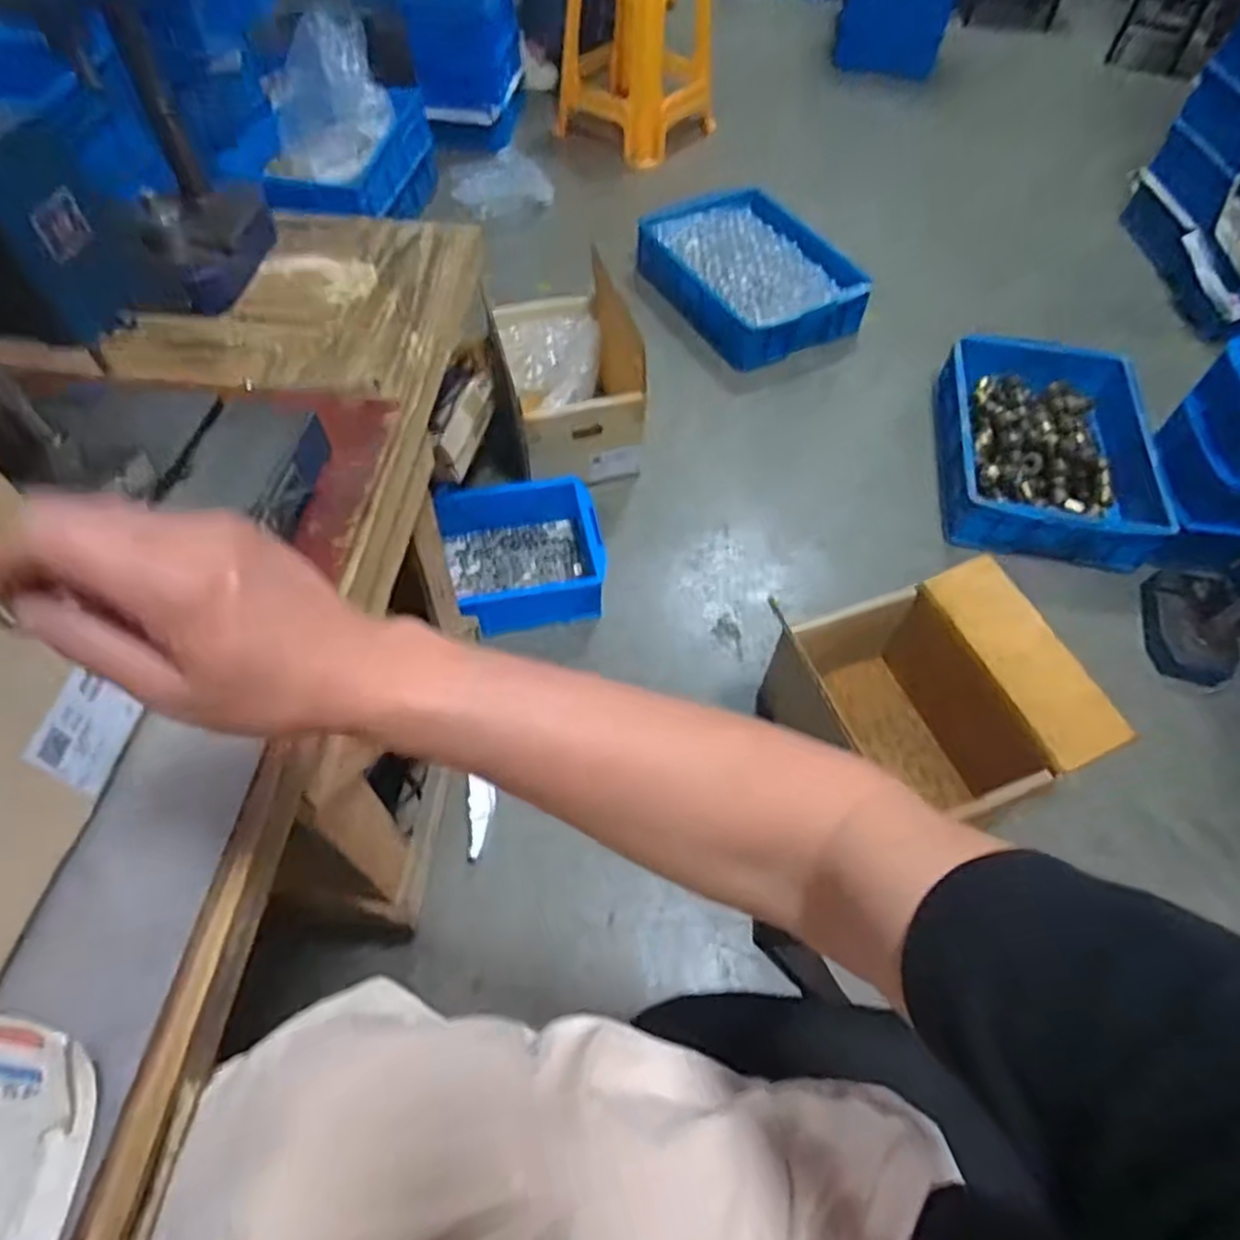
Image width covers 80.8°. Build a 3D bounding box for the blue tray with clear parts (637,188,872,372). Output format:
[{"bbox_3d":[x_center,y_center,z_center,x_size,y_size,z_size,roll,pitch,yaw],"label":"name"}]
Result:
[{"bbox_3d":[0.295,-0.831,1.715,0.405,0.103,0.524,-22,61,-15],"label":"blue tray with clear parts"}]

